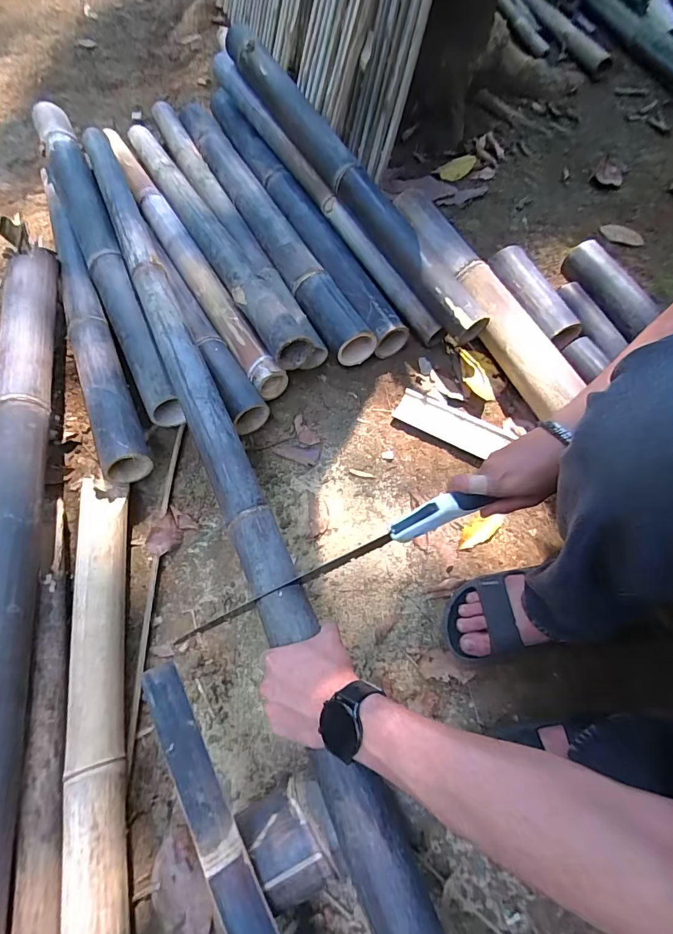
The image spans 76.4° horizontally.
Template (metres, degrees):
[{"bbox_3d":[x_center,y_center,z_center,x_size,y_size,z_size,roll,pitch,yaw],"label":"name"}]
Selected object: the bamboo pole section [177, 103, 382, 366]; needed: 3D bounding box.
[{"bbox_3d":[-0.171,-0.560,0.946,0.085,0.073,0.877,-26,65,-11],"label":"bamboo pole section"}]

